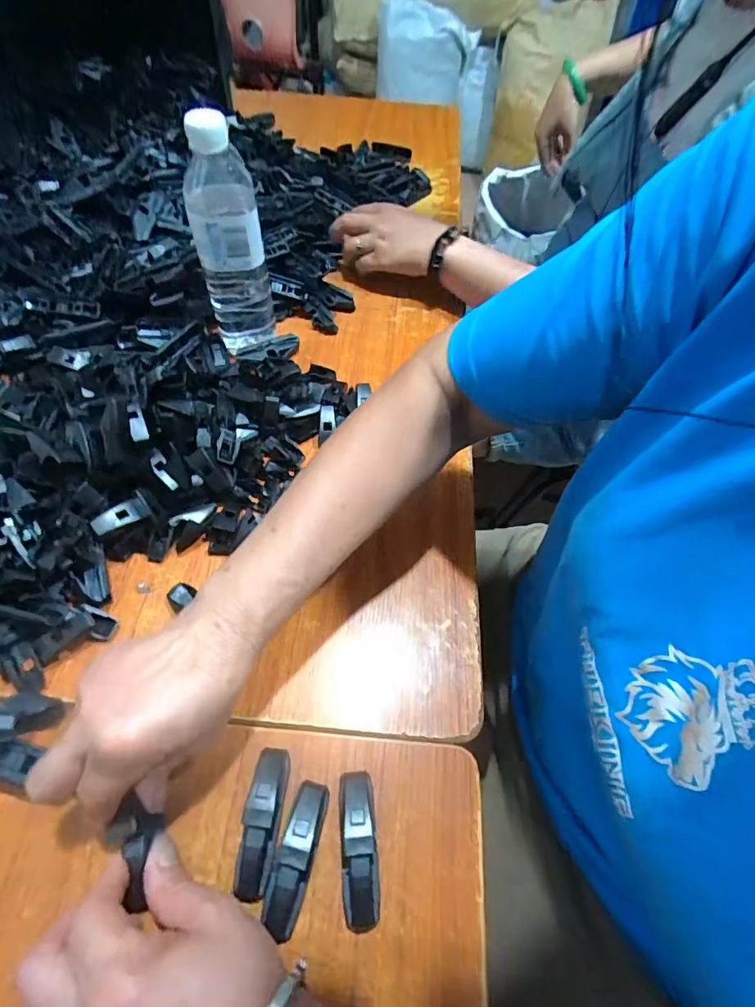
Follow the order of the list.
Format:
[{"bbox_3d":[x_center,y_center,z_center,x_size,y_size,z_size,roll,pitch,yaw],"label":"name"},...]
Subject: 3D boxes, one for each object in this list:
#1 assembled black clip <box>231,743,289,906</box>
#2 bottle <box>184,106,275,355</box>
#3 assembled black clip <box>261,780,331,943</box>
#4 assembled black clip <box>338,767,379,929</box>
[{"bbox_3d":[-0.069,0.192,0.283,0.022,0.023,0.076,8,56,1],"label":"assembled black clip"},{"bbox_3d":[-0.142,-0.244,0.460,0.062,0.211,0.056,-9,57,-10],"label":"bottle"},{"bbox_3d":[-0.047,0.207,0.274,0.021,0.022,0.074,12,56,5],"label":"assembled black clip"},{"bbox_3d":[-0.011,0.204,0.278,0.021,0.021,0.077,-2,57,-5],"label":"assembled black clip"}]

